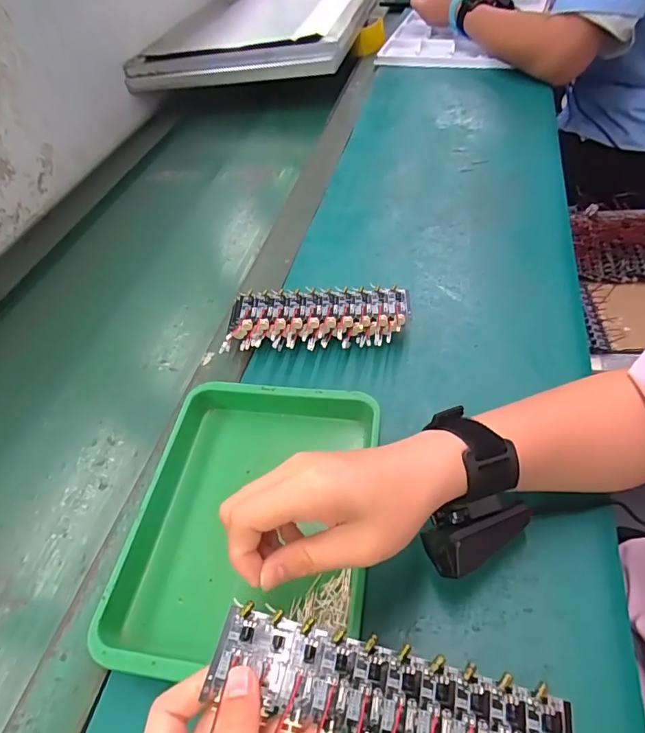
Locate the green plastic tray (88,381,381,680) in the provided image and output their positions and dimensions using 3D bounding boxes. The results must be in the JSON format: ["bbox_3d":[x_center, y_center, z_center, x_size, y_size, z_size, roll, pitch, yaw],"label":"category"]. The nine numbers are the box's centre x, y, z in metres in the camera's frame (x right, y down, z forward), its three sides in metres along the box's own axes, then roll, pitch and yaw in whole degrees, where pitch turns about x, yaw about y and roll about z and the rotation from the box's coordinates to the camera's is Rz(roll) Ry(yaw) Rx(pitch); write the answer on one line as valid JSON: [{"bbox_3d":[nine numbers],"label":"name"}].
[{"bbox_3d":[-0.049,0.105,0.346,0.162,0.026,0.209,3,50,9],"label":"green plastic tray"}]

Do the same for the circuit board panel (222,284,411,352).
[{"bbox_3d":[-0.005,-0.041,0.460,0.170,0.035,0.067,-1,49,5],"label":"circuit board panel"}]

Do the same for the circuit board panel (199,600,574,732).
[{"bbox_3d":[0.026,0.155,0.208,0.162,0.014,0.066,14,52,11],"label":"circuit board panel"}]

